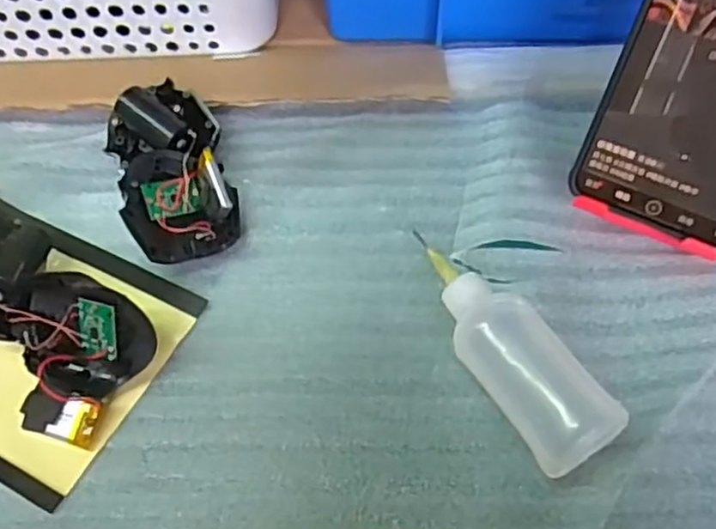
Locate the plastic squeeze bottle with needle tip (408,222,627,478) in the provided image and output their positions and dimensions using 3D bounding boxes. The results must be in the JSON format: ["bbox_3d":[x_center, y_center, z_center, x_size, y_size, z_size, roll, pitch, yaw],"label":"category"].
[{"bbox_3d":[0.060,0.038,0.283,0.034,0.029,0.100,-31,61,-17],"label":"plastic squeeze bottle with needle tip"}]

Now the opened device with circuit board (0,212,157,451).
[{"bbox_3d":[-0.135,0.022,0.287,0.095,0.050,0.059,34,64,21],"label":"opened device with circuit board"}]

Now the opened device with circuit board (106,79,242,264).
[{"bbox_3d":[-0.091,-0.045,0.343,0.053,0.031,0.097,-21,59,-11],"label":"opened device with circuit board"}]

